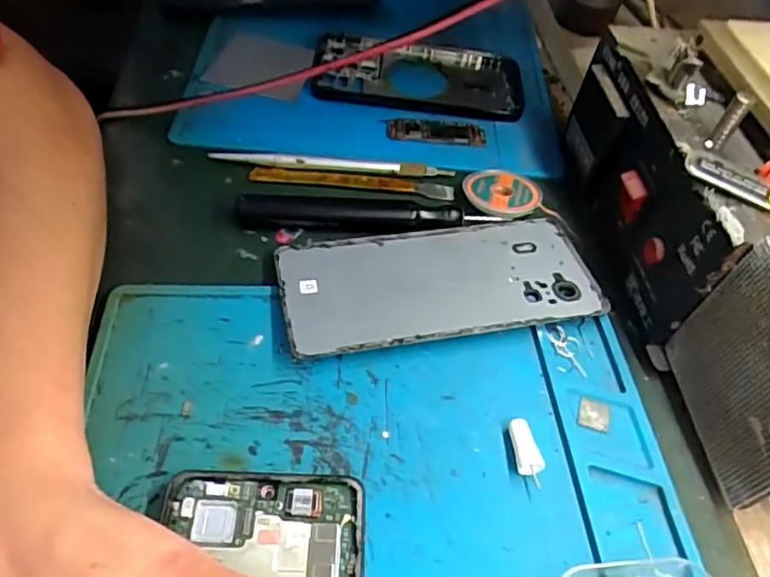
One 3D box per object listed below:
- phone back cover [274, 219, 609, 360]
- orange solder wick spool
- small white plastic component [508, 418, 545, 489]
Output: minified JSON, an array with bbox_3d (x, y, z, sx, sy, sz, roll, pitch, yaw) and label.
[{"bbox_3d":[0.028,-0.003,0.303,0.158,0.010,0.070,-7,52,-12],"label":"phone back cover"},{"bbox_3d":[0.069,-0.056,0.343,0.048,0.008,0.039,1,51,-6],"label":"orange solder wick spool"},{"bbox_3d":[0.059,0.069,0.252,0.010,0.010,0.027,-1,51,-7],"label":"small white plastic component"}]

